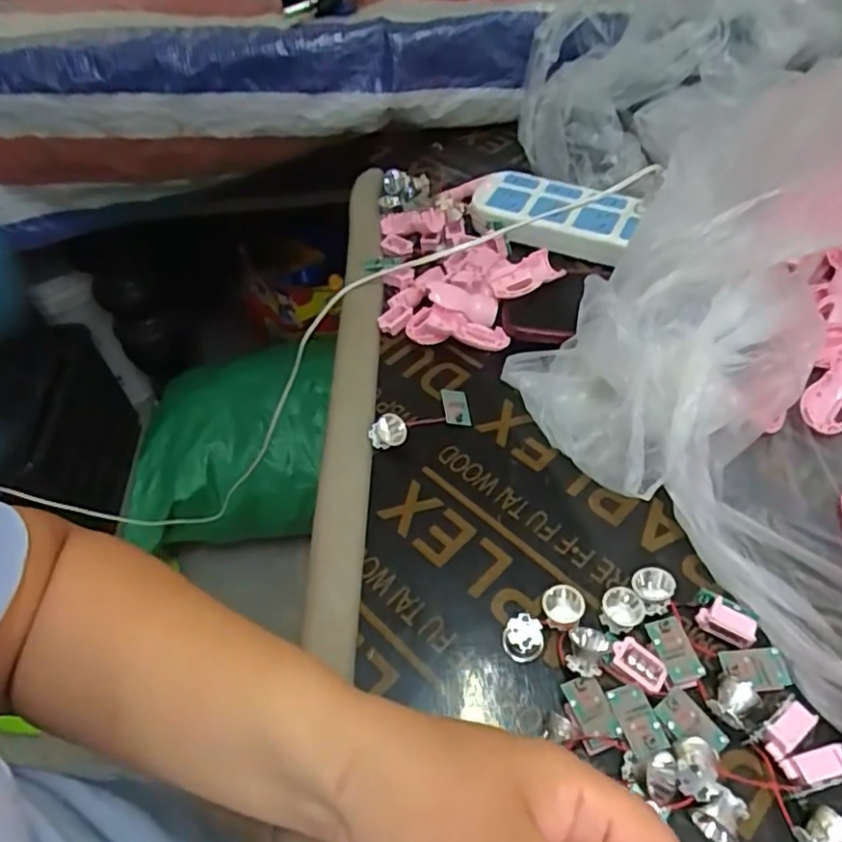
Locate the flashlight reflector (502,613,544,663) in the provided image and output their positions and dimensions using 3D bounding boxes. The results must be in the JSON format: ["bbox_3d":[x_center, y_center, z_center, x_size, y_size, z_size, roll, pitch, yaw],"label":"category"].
[{"bbox_3d":[0.058,0.123,0.356,0.022,0.017,0.021,-2,52,3],"label":"flashlight reflector"}]

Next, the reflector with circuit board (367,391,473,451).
[{"bbox_3d":[-0.001,-0.004,0.455,0.079,0.023,0.035,-22,53,-12],"label":"reflector with circuit board"}]

